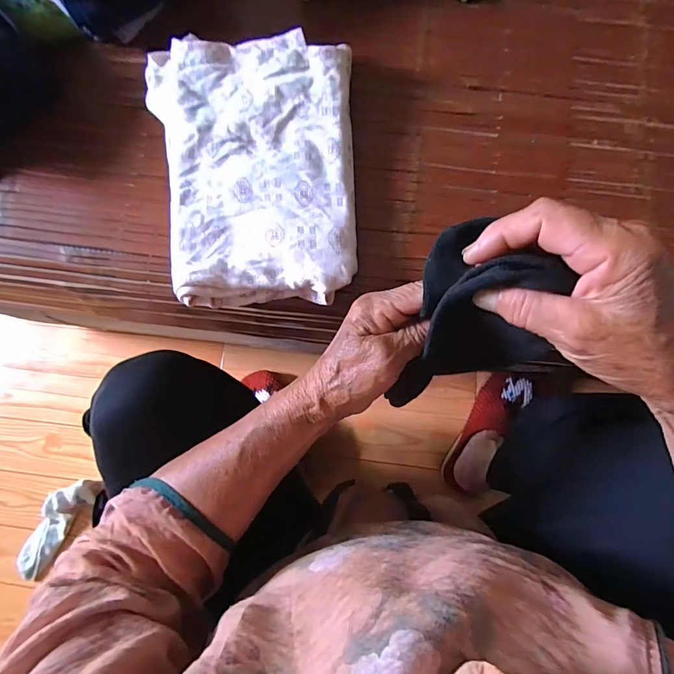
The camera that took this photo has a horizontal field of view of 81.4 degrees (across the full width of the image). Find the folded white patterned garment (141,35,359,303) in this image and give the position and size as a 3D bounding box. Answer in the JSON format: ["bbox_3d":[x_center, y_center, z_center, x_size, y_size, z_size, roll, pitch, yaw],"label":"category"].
[{"bbox_3d":[-0.079,-0.155,0.369,0.193,0.045,0.255,-5,81,4],"label":"folded white patterned garment"}]

